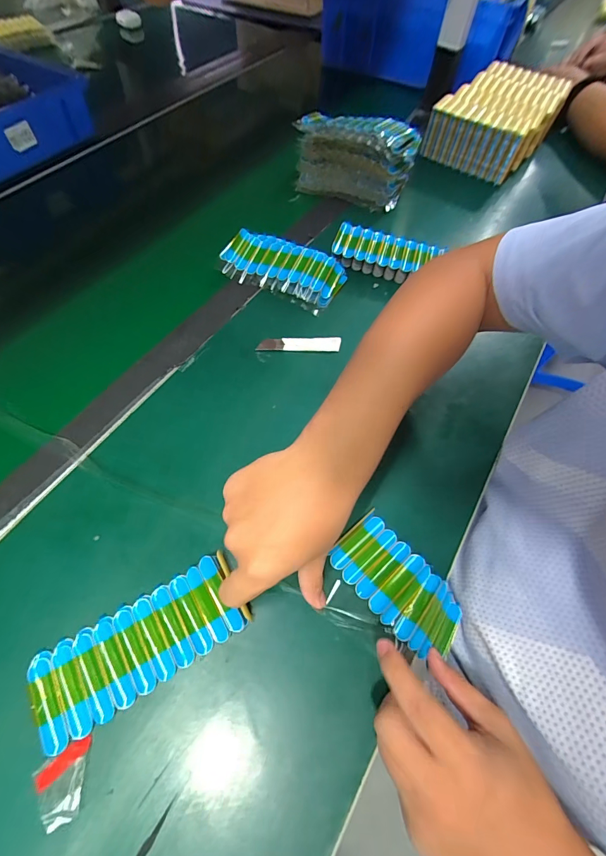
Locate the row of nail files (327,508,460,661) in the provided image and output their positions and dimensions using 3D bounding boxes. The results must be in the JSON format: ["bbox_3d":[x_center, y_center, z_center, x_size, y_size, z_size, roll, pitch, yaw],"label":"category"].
[{"bbox_3d":[0.084,0.140,0.321,0.063,0.026,0.121,-40,71,-22],"label":"row of nail files"}]

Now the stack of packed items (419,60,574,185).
[{"bbox_3d":[0.366,-0.579,0.680,0.169,0.079,0.292,31,64,13],"label":"stack of packed items"}]

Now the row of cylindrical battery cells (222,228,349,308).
[{"bbox_3d":[-0.025,-0.217,0.484,0.157,0.027,0.084,18,62,6],"label":"row of cylindrical battery cells"}]

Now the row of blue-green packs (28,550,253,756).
[{"bbox_3d":[-0.124,0.166,0.279,0.158,0.019,0.065,-28,67,-15],"label":"row of blue-green packs"}]

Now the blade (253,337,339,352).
[{"bbox_3d":[-0.004,-0.102,0.436,0.099,0.005,0.019,-1,62,-4],"label":"blade"}]

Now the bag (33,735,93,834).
[{"bbox_3d":[-0.158,0.237,0.242,0.038,0.005,0.037,-33,68,-19],"label":"bag"}]

